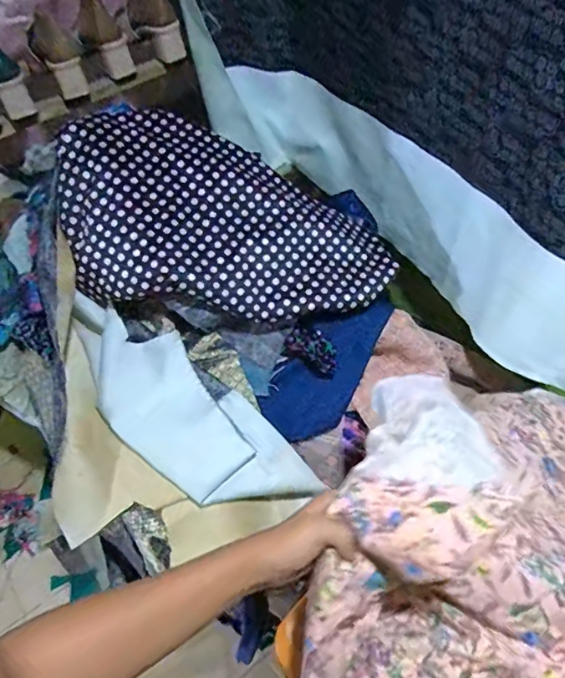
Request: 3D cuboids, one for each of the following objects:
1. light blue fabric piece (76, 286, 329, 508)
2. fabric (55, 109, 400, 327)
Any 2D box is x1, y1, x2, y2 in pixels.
[{"bbox_3d":[-0.153,0.110,0.778,0.428,0.046,0.153,37,63,7],"label":"light blue fabric piece"},{"bbox_3d":[-0.079,-0.183,0.831,0.522,0.090,0.306,11,72,-14],"label":"fabric"}]

